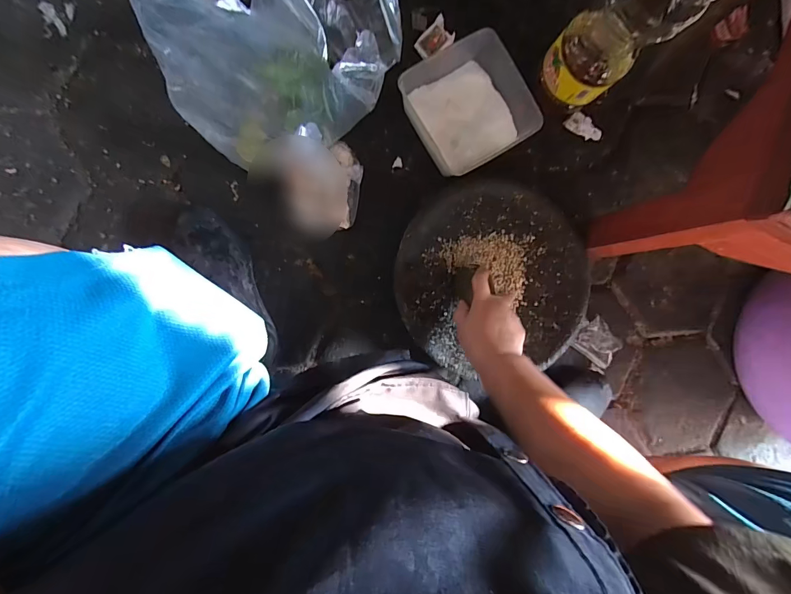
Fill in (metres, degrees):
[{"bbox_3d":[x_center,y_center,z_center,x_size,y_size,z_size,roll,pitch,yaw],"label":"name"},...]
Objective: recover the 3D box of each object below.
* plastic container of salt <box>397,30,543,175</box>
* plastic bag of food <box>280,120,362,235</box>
[{"bbox_3d":[0.108,-0.292,0.604,0.166,0.066,0.167,-30,95,-5],"label":"plastic container of salt"},{"bbox_3d":[-0.112,-0.170,0.593,0.115,0.037,0.146,7,91,-7],"label":"plastic bag of food"}]

